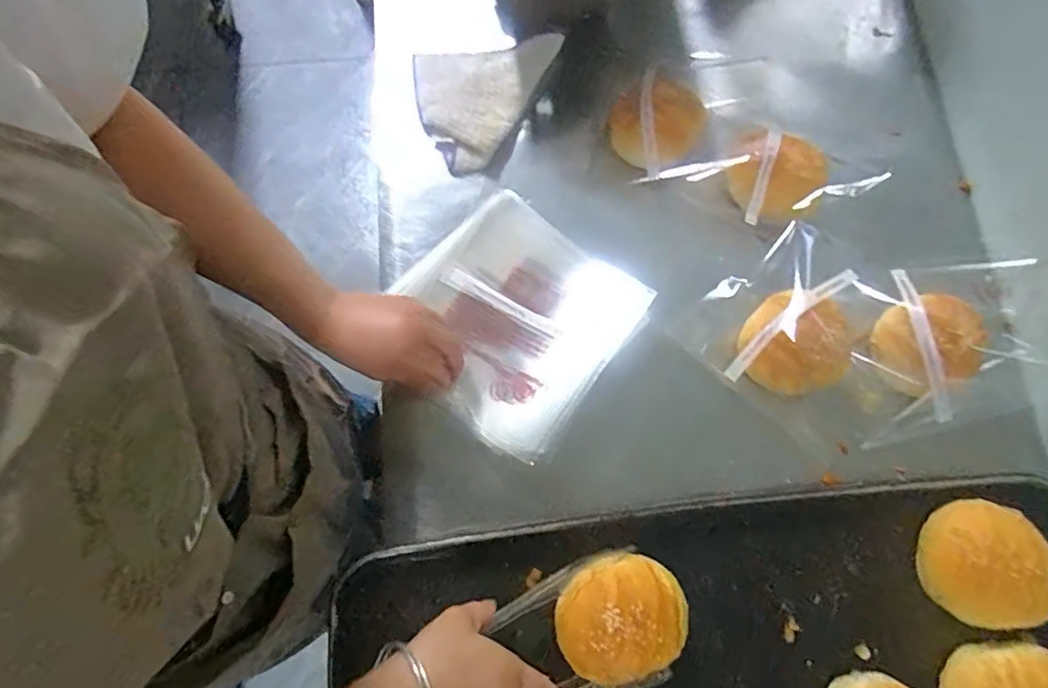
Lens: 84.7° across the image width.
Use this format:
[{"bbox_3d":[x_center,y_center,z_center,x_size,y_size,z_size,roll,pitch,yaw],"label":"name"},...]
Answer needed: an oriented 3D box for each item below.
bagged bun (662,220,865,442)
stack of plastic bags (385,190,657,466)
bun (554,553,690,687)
[{"bbox_3d":[0.248,-0.021,0.525,0.151,0.044,0.150,42,80,10],"label":"bagged bun"},{"bbox_3d":[-0.012,-0.024,0.521,0.191,0.017,0.188,38,76,9],"label":"stack of plastic bags"},{"bbox_3d":[0.075,0.203,0.428,0.100,0.033,0.083,-12,74,-5],"label":"bun"}]

